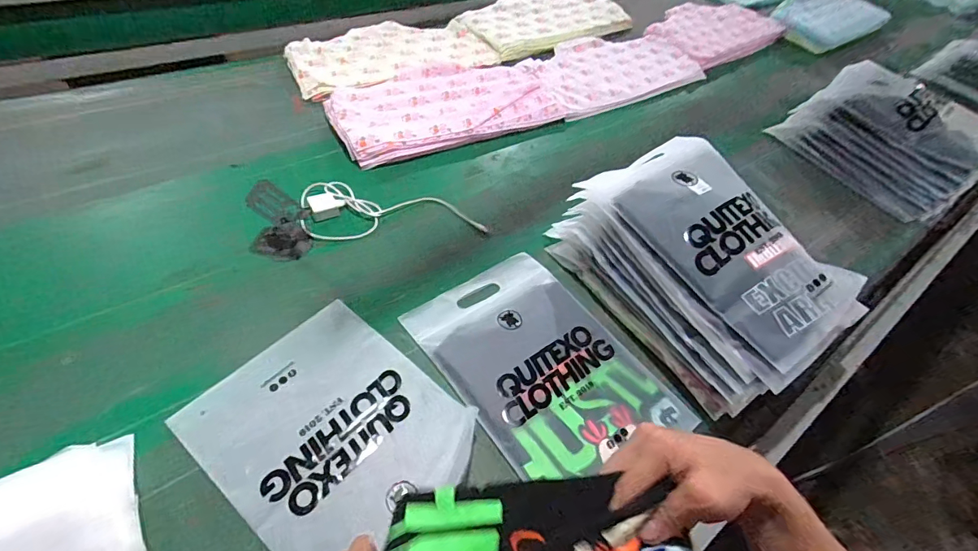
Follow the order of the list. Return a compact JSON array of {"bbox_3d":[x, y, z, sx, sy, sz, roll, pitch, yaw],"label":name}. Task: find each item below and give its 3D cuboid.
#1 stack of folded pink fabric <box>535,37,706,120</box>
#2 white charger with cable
[{"bbox_3d":[0.323,-0.550,1.212,0.532,0.033,0.297,-24,59,-26],"label":"stack of folded pink fabric"},{"bbox_3d":[-0.160,-0.116,0.776,0.296,0.031,0.109,-4,48,-9],"label":"white charger with cable"}]

